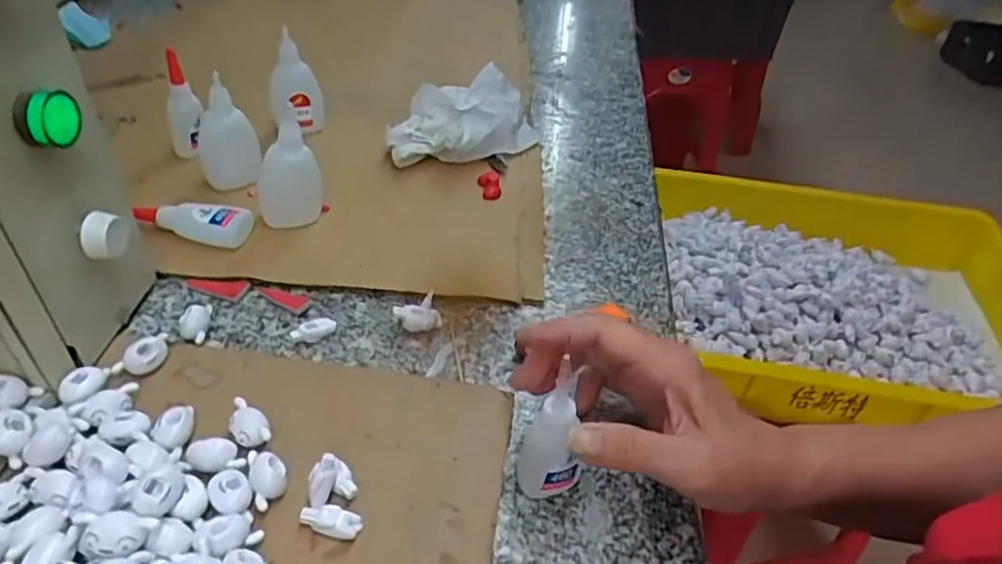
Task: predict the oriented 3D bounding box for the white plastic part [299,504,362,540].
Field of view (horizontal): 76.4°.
[{"bbox_3d":[-0.083,0.115,0.309,0.028,0.008,0.013,10,40,11],"label":"white plastic part"}]

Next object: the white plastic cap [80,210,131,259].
[{"bbox_3d":[-0.220,-0.027,0.352,0.015,0.024,0.023,1,39,0],"label":"white plastic cap"}]

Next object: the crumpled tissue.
[{"bbox_3d":[-0.030,-0.142,0.580,0.155,0.067,0.069,-22,44,-25],"label":"crumpled tissue"}]

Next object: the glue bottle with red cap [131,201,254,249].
[{"bbox_3d":[-0.222,-0.042,0.459,0.087,0.025,0.022,2,39,2],"label":"glue bottle with red cap"}]

